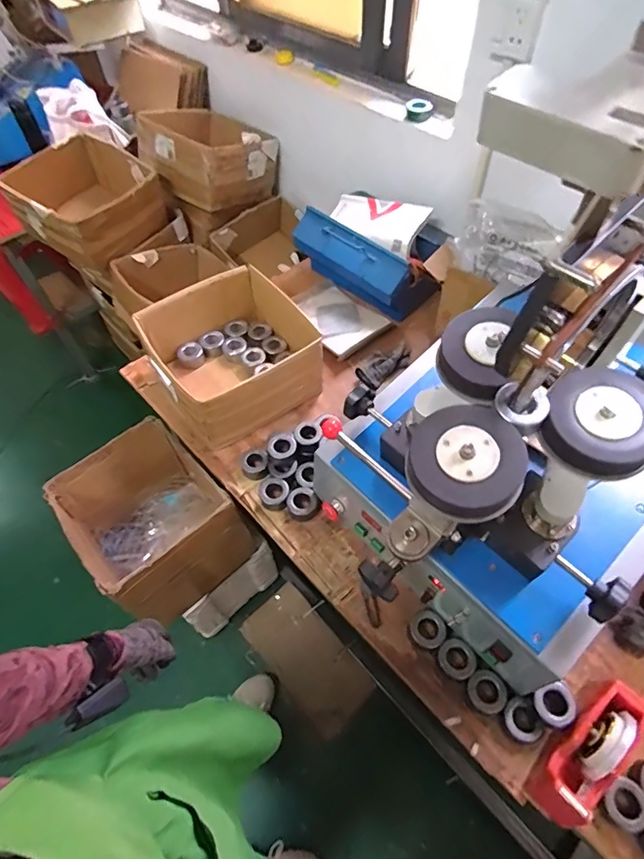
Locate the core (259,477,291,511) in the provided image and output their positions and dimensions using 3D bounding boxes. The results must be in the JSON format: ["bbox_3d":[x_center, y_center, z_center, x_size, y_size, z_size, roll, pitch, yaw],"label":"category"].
[{"bbox_3d":[-0.100,0.131,0.965,0.064,0.036,0.065,-1,55,2],"label":"core"}]

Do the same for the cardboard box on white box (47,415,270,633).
[{"bbox_3d":[-0.387,0.225,1.114,0.304,0.310,0.317,-37,62,-21],"label":"cardboard box on white box"}]

